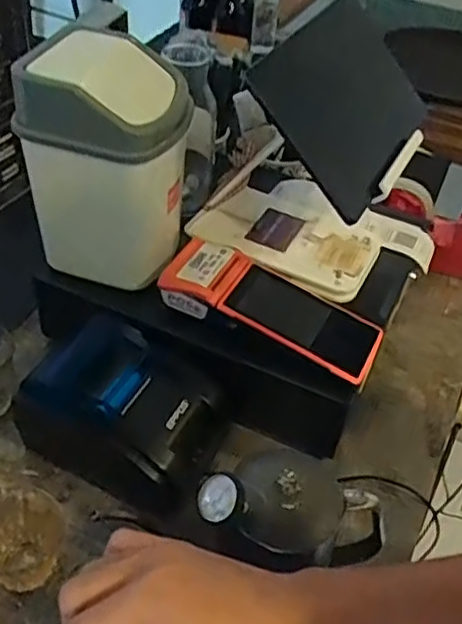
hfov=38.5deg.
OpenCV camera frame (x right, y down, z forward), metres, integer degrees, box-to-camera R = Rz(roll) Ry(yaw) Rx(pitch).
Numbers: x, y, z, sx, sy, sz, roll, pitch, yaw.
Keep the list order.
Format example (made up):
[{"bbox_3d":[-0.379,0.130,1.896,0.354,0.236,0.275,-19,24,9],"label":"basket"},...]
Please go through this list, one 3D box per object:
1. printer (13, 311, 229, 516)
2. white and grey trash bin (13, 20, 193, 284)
[{"bbox_3d":[-0.106,0.087,0.642,0.194,0.102,0.128,21,46,15],"label":"printer"},{"bbox_3d":[-0.115,-0.139,0.645,0.129,0.209,0.114,17,45,11],"label":"white and grey trash bin"}]

